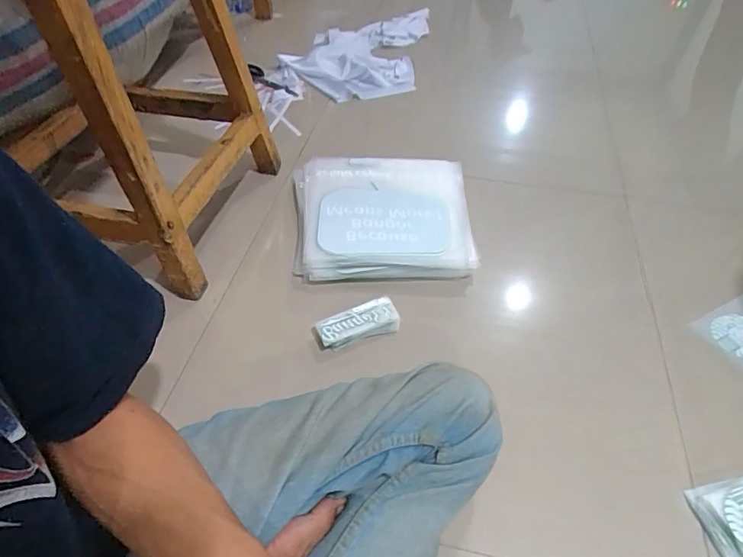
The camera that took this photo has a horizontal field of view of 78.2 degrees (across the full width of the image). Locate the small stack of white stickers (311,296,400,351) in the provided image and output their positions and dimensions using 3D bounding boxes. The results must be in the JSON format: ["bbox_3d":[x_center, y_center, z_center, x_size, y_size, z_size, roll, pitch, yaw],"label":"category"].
[{"bbox_3d":[-0.019,0.061,0.600,0.109,0.029,0.045,-16,51,-17],"label":"small stack of white stickers"}]

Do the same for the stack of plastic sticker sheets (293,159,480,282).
[{"bbox_3d":[0.020,-0.104,0.742,0.291,0.047,0.282,0,48,-4],"label":"stack of plastic sticker sheets"}]

